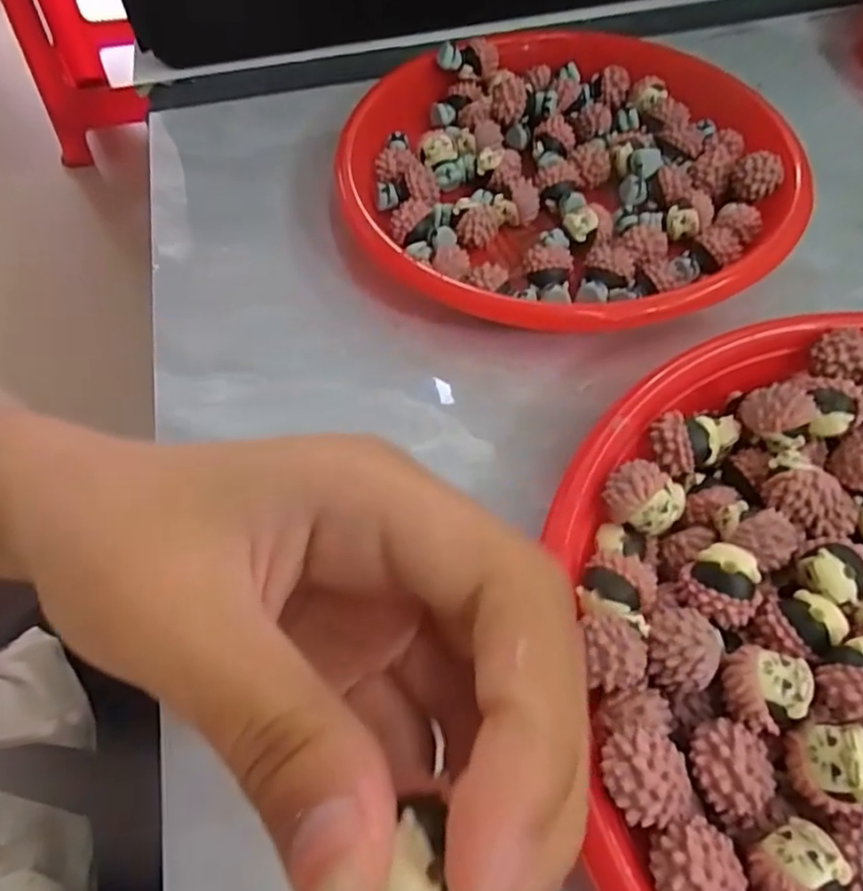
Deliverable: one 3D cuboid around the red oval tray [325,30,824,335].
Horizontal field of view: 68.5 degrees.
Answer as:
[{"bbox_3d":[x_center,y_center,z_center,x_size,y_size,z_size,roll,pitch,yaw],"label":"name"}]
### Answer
[{"bbox_3d":[0.062,-0.118,0.284,0.192,0.032,0.180,-19,59,-10],"label":"red oval tray"}]

